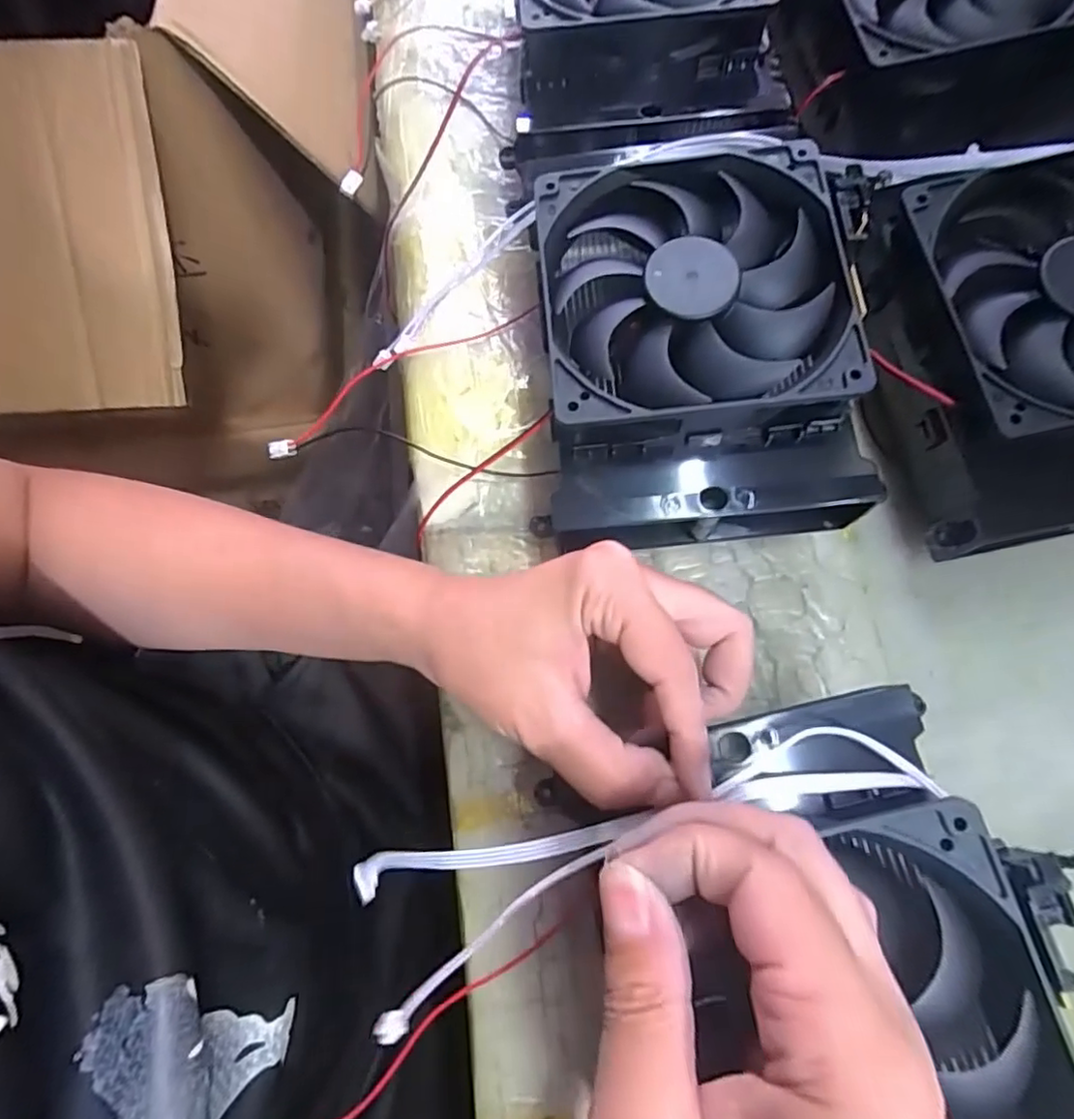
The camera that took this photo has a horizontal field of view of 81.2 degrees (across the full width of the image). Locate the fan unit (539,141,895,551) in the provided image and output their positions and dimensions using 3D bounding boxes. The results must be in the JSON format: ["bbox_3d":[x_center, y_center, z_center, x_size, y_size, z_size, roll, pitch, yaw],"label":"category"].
[{"bbox_3d":[0.065,-0.090,0.287,0.133,0.091,0.160,-5,74,-4],"label":"fan unit"}]

